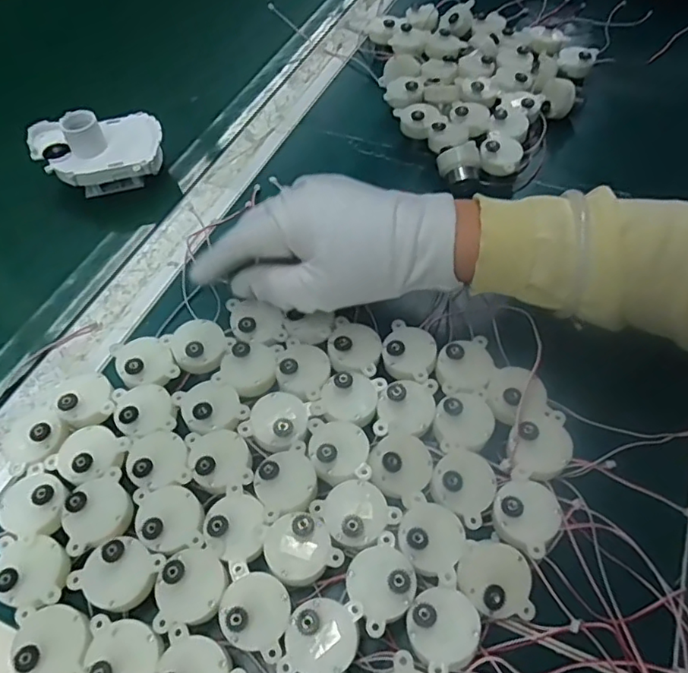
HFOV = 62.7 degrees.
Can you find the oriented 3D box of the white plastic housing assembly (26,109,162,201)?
[{"bbox_3d":[-0.198,-0.151,0.454,0.100,0.053,0.068,-13,55,-9],"label":"white plastic housing assembly"}]

